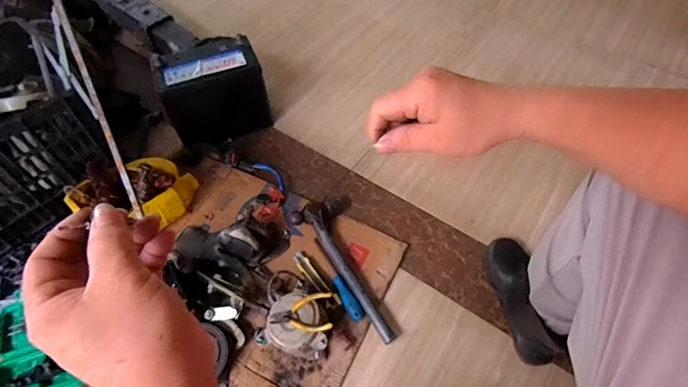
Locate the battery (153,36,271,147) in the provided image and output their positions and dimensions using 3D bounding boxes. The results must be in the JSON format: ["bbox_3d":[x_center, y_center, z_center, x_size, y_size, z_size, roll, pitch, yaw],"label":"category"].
[{"bbox_3d":[-0.304,-0.228,1.006,0.228,0.209,0.120,-23,56,-14],"label":"battery"}]

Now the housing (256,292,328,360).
[{"bbox_3d":[-0.078,0.230,0.736,0.121,0.074,0.100,19,58,13],"label":"housing"}]

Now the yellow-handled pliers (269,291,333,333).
[{"bbox_3d":[-0.071,0.205,0.710,0.105,0.015,0.067,-13,53,11],"label":"yellow-handled pliers"}]

